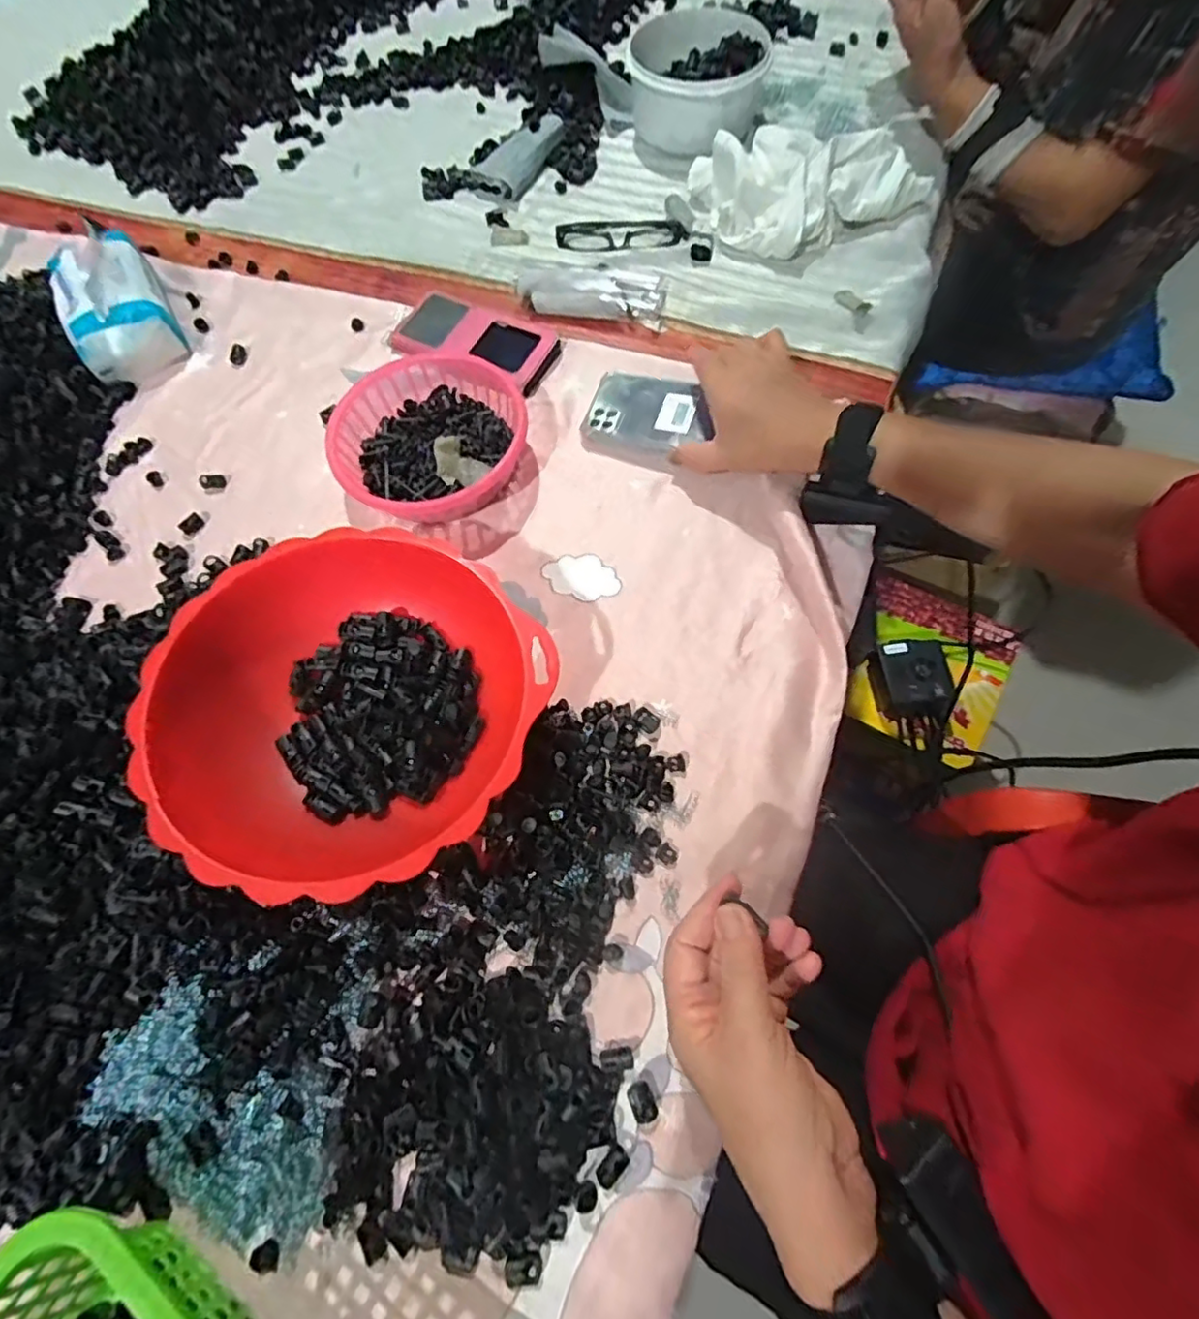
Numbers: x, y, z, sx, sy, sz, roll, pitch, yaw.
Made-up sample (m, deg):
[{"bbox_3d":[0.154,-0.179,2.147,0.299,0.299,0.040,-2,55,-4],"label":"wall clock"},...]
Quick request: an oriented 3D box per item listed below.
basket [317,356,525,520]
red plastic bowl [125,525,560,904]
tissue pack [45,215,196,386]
[{"bbox_3d":[-0.144,-0.200,0.549,0.170,0.048,0.194,31,71,15],"label":"basket"},{"bbox_3d":[-0.165,0.032,0.419,0.240,0.069,0.235,-1,66,2],"label":"red plastic bowl"},{"bbox_3d":[-0.508,-0.371,0.632,0.097,0.067,0.160,-30,68,-11],"label":"tissue pack"}]

